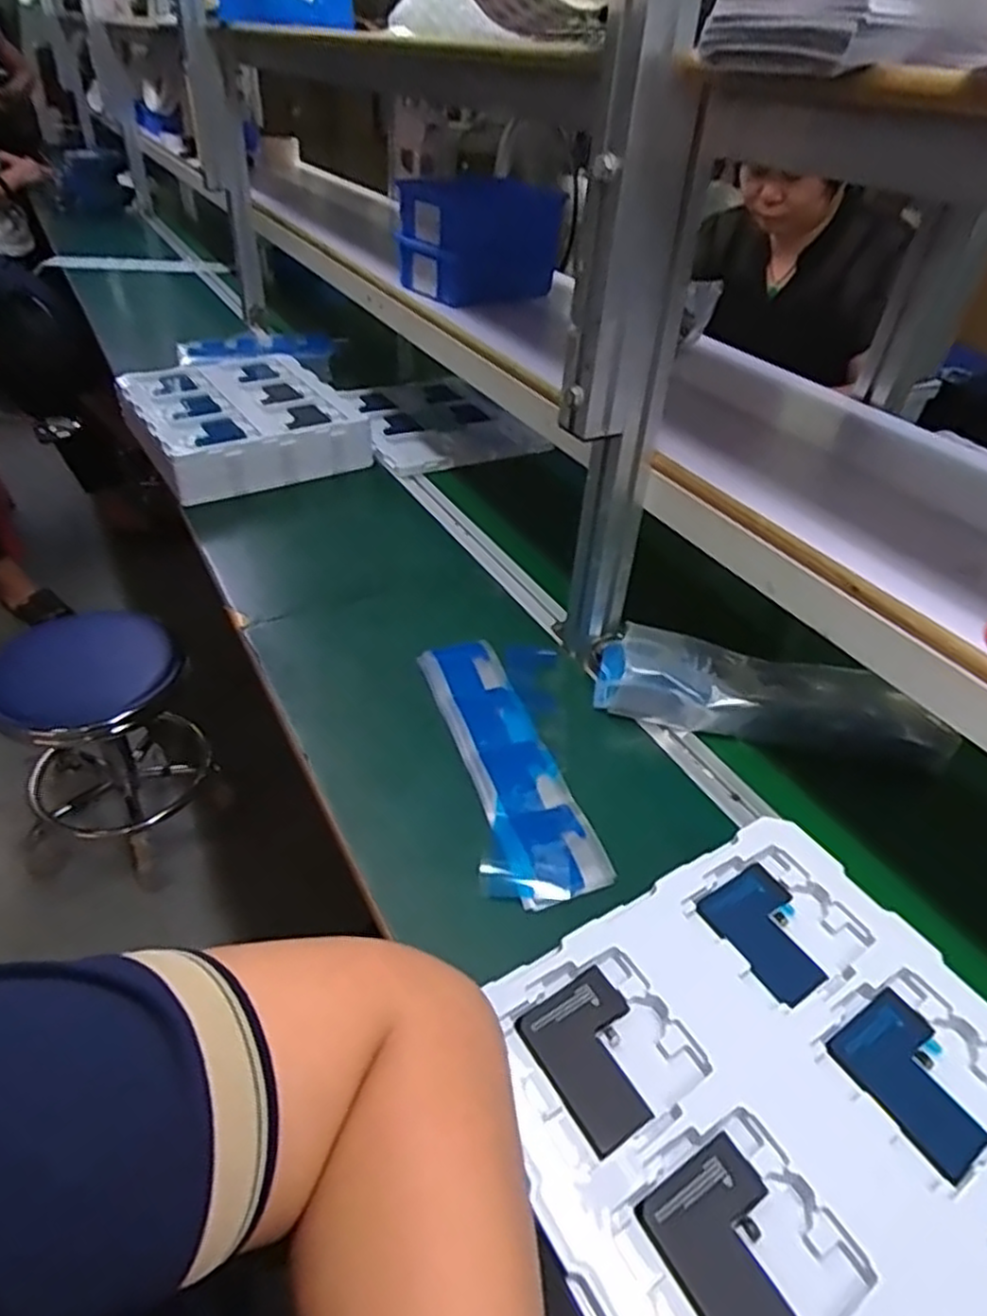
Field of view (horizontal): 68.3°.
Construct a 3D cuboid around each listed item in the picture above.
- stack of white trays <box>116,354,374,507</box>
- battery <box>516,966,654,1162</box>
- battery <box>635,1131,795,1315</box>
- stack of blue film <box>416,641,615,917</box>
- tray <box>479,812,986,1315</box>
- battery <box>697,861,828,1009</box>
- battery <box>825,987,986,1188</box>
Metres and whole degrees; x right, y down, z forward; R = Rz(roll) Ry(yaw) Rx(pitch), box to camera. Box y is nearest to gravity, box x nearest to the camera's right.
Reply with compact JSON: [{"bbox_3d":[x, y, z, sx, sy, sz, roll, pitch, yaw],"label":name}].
[{"bbox_3d":[-0.379,-0.360,1.086,0.293,0.070,0.310,-20,46,-29],"label":"stack of white trays"},{"bbox_3d":[0.056,0.213,0.390,0.059,0.006,0.075,-20,46,-29],"label":"battery"},{"bbox_3d":[0.111,0.270,0.329,0.059,0.008,0.075,-19,45,-28],"label":"battery"},{"bbox_3d":[0.009,0.086,0.650,0.097,0.013,0.295,-5,42,-17],"label":"stack of blue film"},{"bbox_3d":[0.164,0.246,0.355,0.278,0.018,0.311,-20,44,-27],"label":"tray"},{"bbox_3d":[0.172,0.170,0.451,0.060,0.005,0.077,-18,45,-27],"label":"battery"},{"bbox_3d":[0.226,0.225,0.389,0.060,0.007,0.075,-20,46,-29],"label":"battery"}]

